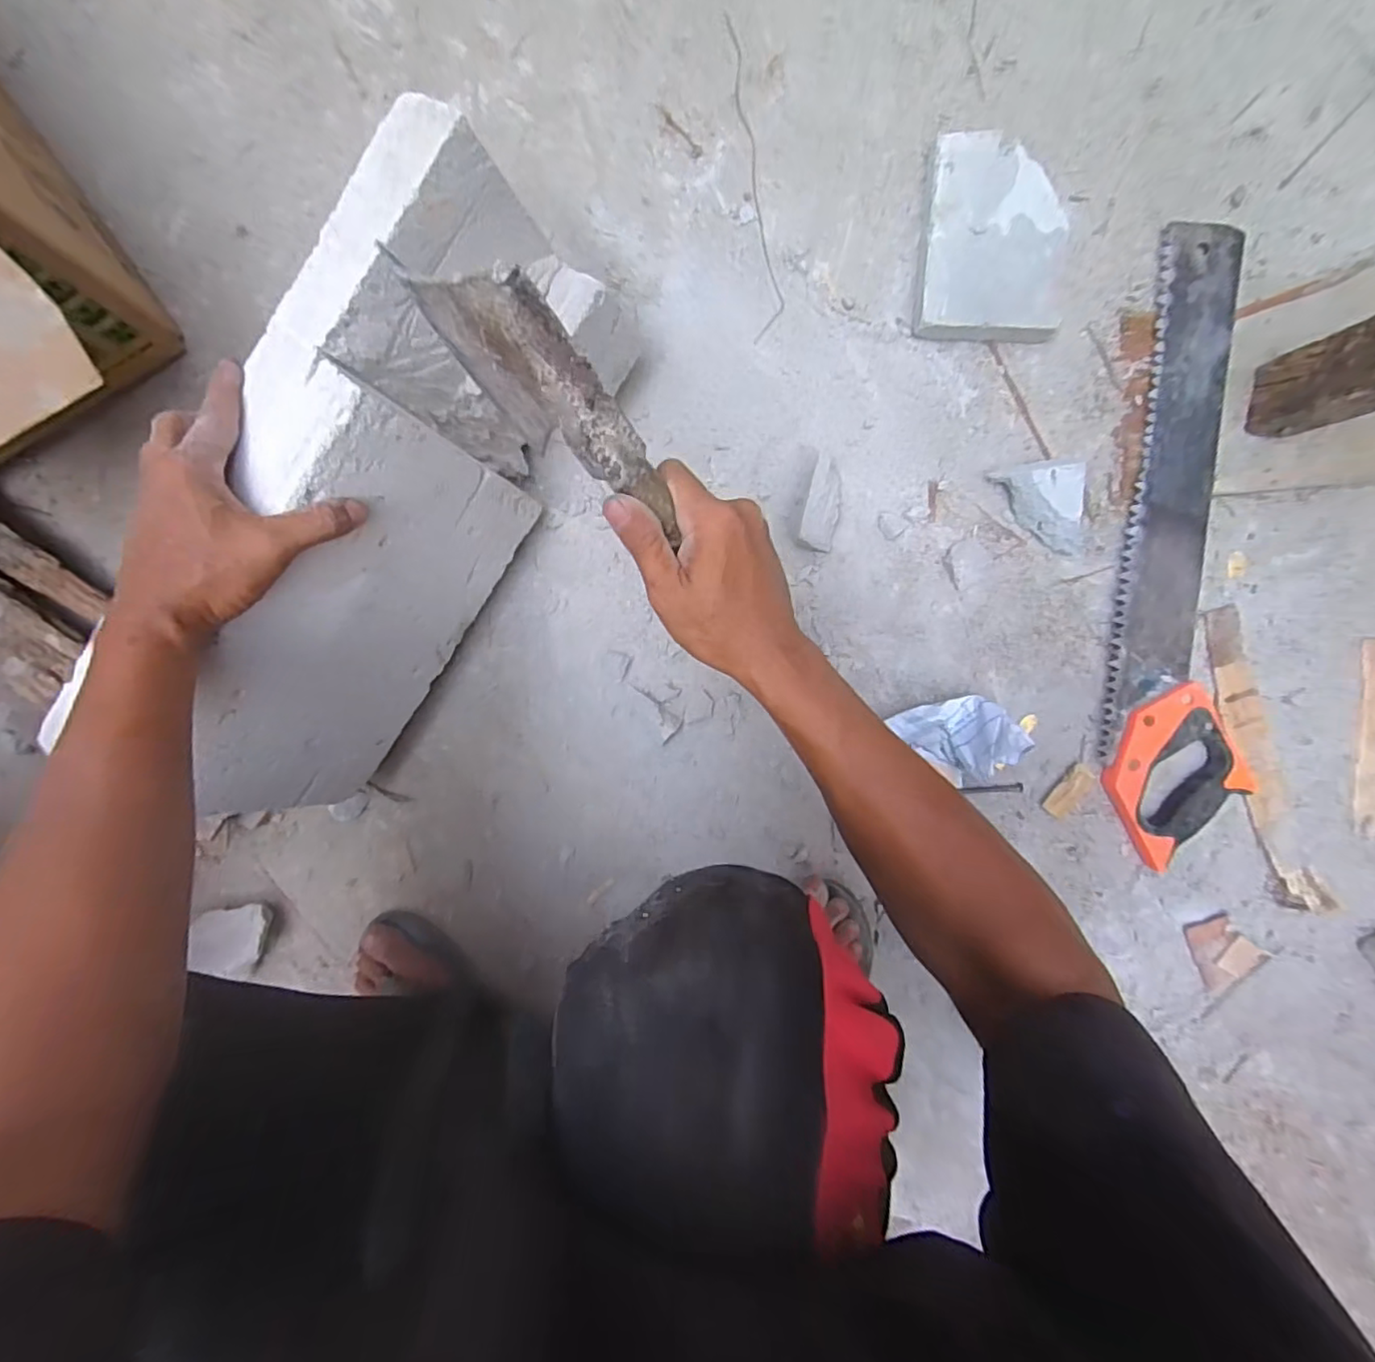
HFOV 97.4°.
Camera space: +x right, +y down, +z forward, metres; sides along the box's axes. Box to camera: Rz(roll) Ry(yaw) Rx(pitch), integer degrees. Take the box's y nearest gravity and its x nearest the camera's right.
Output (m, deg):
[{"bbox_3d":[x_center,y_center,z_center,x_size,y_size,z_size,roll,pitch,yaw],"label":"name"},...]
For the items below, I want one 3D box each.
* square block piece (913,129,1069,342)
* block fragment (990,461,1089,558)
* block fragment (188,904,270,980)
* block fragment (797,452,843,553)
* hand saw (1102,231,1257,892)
[{"bbox_3d":[0.260,-0.378,0.521,0.117,0.030,0.159,0,96,2],"label":"square block piece"},{"bbox_3d":[0.326,-0.159,0.536,0.056,0.041,0.103,-36,94,5],"label":"block fragment"},{"bbox_3d":[-0.444,0.250,0.594,0.064,0.050,0.056,10,96,1],"label":"block fragment"},{"bbox_3d":[0.123,-0.160,0.543,0.035,0.037,0.079,12,96,0],"label":"block fragment"},{"bbox_3d":[0.441,-0.115,0.548,0.115,0.026,0.552,-3,95,2],"label":"hand saw"}]

